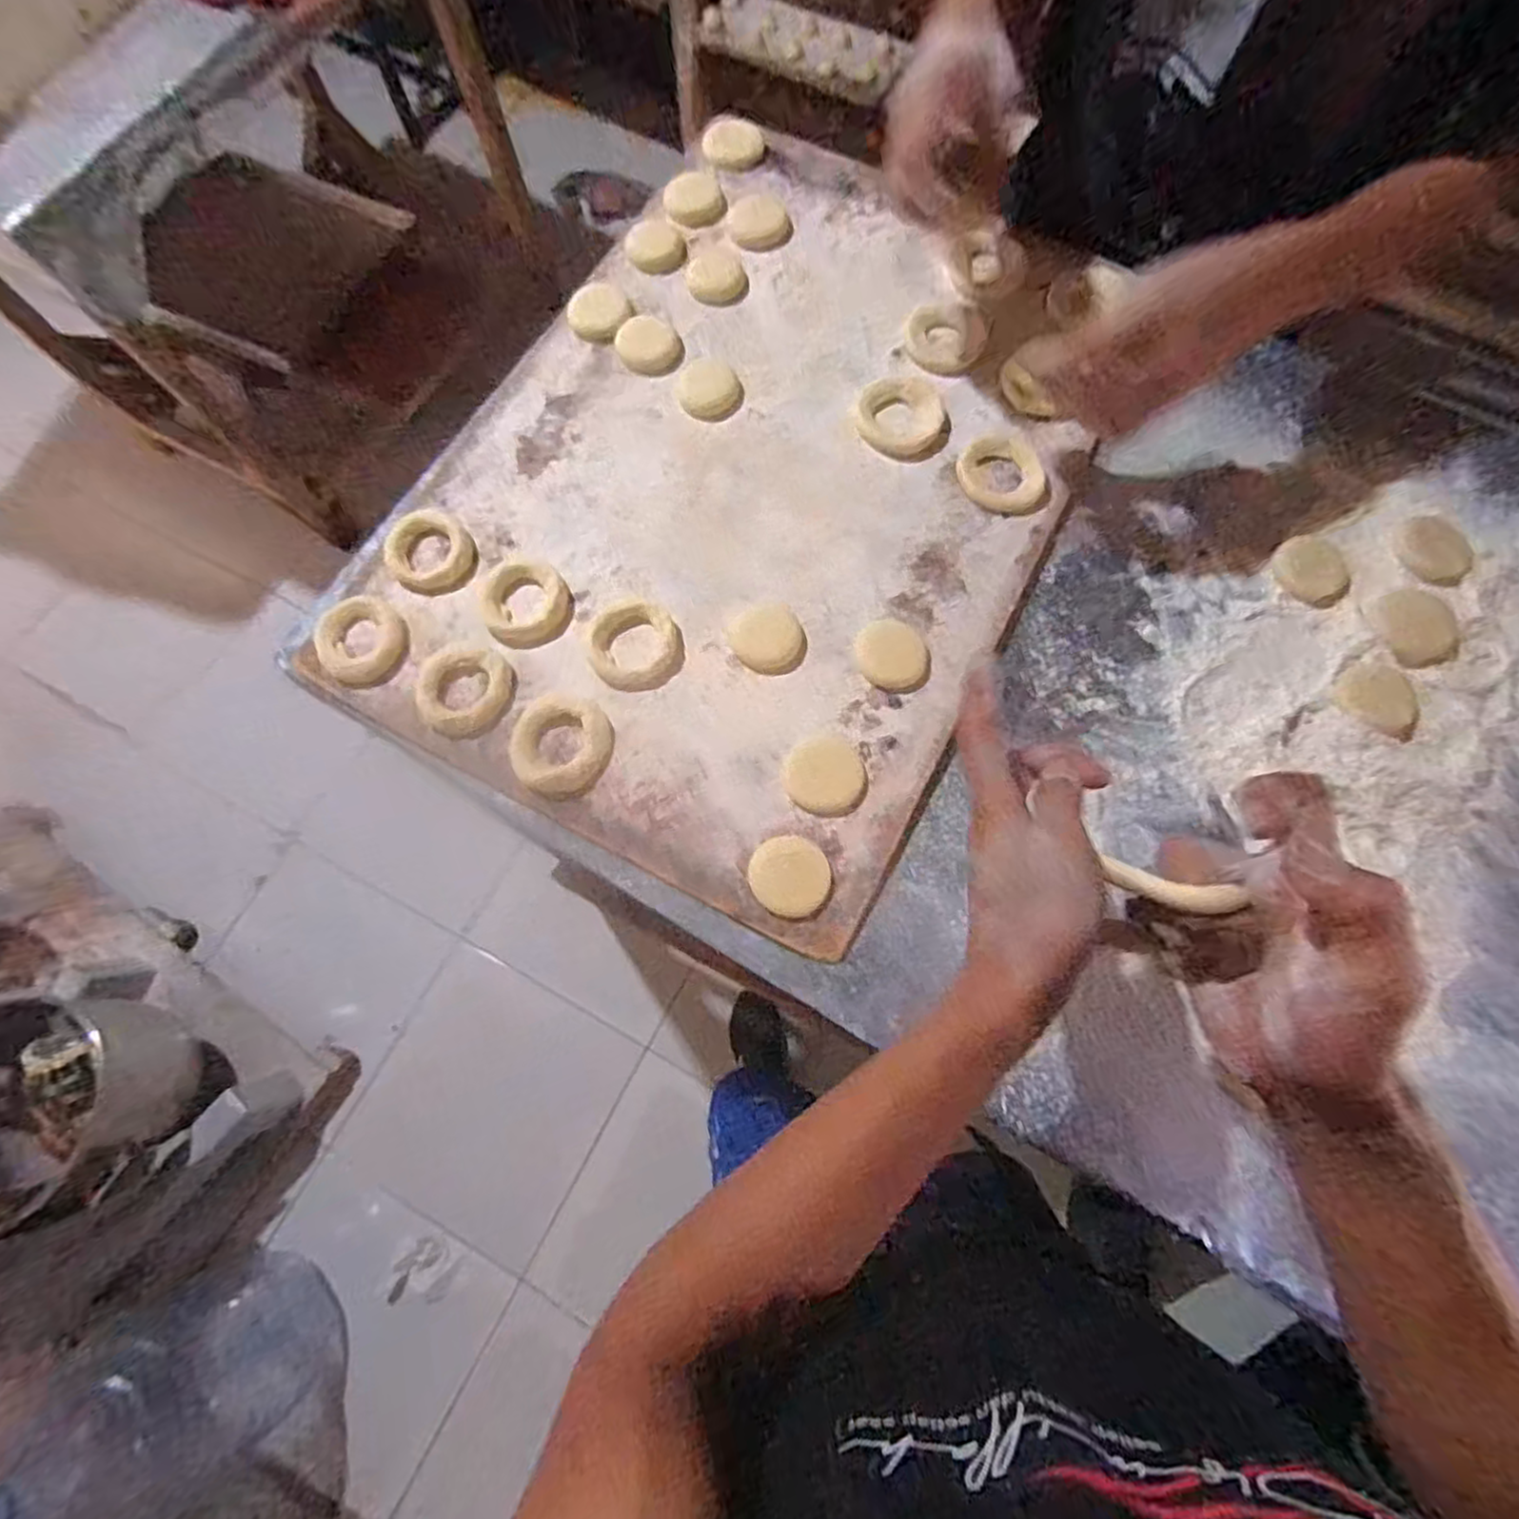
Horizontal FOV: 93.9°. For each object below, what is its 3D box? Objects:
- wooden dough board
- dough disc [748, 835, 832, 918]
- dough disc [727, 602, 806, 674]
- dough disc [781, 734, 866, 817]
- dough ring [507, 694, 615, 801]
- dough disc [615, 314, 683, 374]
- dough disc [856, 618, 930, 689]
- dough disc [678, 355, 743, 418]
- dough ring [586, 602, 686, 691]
[{"bbox_3d":[-0.008,-0.224,0.534,0.443,0.019,0.594,27,75,9],"label":"wooden dough board"},{"bbox_3d":[0.019,0.072,0.440,0.048,0.004,0.049,0,73,1],"label":"dough disc"},{"bbox_3d":[0.006,-0.084,0.490,0.048,0.004,0.051,0,73,1],"label":"dough disc"},{"bbox_3d":[0.042,0.011,0.462,0.052,0.004,0.054,0,73,1],"label":"dough disc"},{"bbox_3d":[-0.131,-0.010,0.467,0.066,0.011,0.070,0,73,1],"label":"dough ring"},{"bbox_3d":[-0.088,-0.330,0.562,0.049,0.014,0.046,0,73,1],"label":"dough disc"},{"bbox_3d":[0.092,-0.074,0.490,0.047,0.004,0.052,-10,73,-3],"label":"dough disc"},{"bbox_3d":[-0.039,-0.291,0.552,0.048,0.008,0.050,0,73,1],"label":"dough disc"},{"bbox_3d":[-0.084,-0.078,0.486,0.061,0.014,0.058,0,73,1],"label":"dough ring"}]

